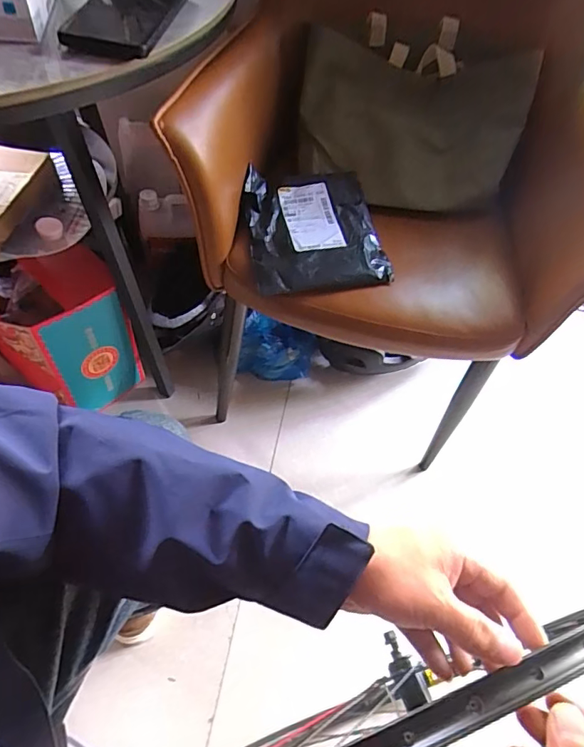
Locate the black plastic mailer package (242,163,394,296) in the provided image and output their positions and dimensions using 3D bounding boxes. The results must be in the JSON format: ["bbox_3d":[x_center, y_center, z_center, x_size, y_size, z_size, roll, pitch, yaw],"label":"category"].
[{"bbox_3d":[0.030,-0.201,0.679,0.184,0.018,0.197,-7,67,-7],"label":"black plastic mailer package"}]

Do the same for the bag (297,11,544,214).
[{"bbox_3d":[0.184,-0.400,0.749,0.345,0.270,0.065,6,10,-4],"label":"bag"}]

